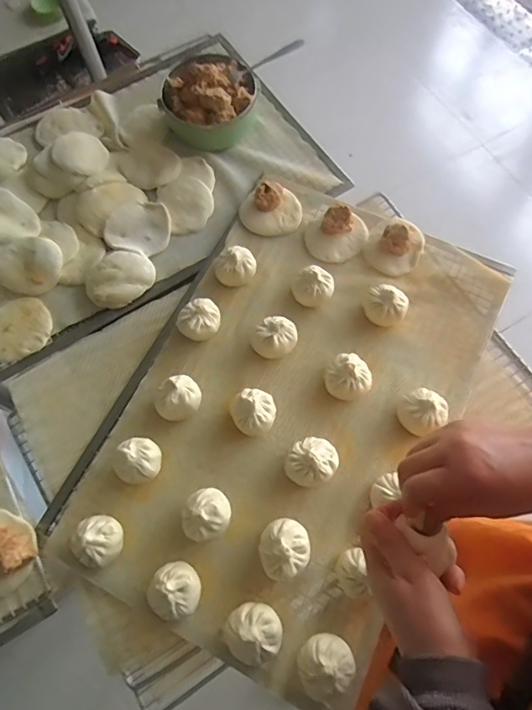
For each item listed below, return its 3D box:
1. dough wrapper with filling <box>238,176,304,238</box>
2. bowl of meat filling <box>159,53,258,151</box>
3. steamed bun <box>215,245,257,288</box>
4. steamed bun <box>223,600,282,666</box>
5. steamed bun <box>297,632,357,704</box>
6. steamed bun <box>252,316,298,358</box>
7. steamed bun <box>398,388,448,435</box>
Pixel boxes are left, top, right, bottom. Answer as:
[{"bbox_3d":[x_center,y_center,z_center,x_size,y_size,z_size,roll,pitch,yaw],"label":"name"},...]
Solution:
[{"bbox_3d":[0.007,-0.215,0.692,0.089,0.034,0.072,0,66,1],"label":"dough wrapper with filling"},{"bbox_3d":[-0.086,-0.395,0.745,0.133,0.081,0.130,0,66,1],"label":"bowl of meat filling"},{"bbox_3d":[-0.041,-0.121,0.652,0.054,0.031,0.046,-9,67,-3],"label":"steamed bun"},{"bbox_3d":[-0.013,0.288,0.496,0.056,0.030,0.057,0,66,1],"label":"steamed bun"},{"bbox_3d":[0.059,0.317,0.490,0.054,0.048,0.060,31,70,13],"label":"steamed bun"},{"bbox_3d":[0.010,-0.022,0.609,0.058,0.033,0.047,-25,68,-10],"label":"steamed bun"},{"bbox_3d":[0.186,0.063,0.566,0.053,0.030,0.051,-28,69,-11],"label":"steamed bun"}]

